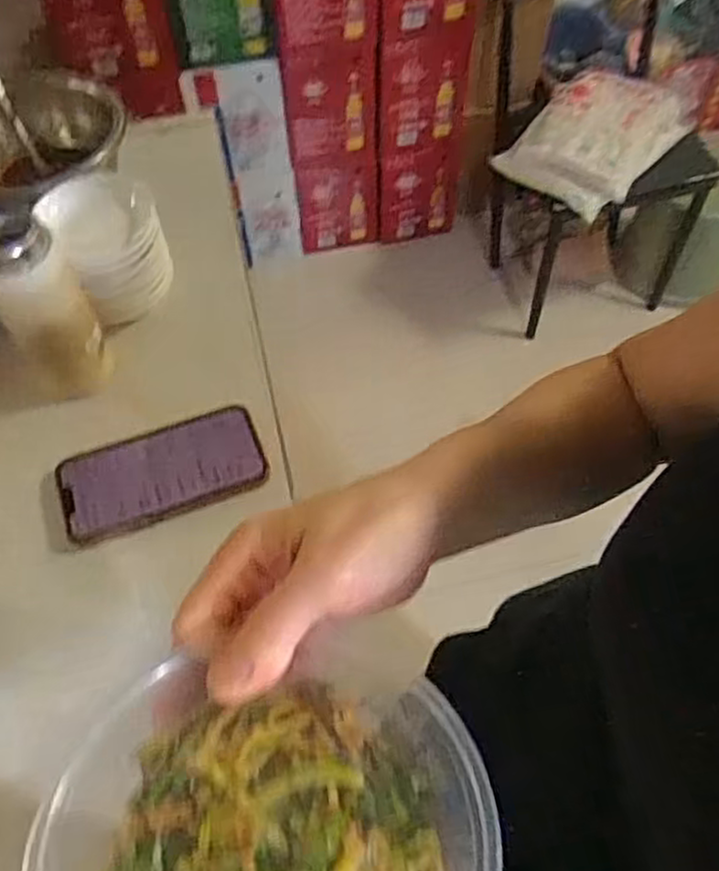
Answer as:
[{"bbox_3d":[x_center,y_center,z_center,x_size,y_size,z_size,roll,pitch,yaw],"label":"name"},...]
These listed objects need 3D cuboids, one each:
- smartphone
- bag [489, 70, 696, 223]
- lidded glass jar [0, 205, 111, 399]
[{"bbox_3d":[-0.145,0.025,0.536,0.145,0.009,0.076,-19,58,-11],"label":"smartphone"},{"bbox_3d":[0.500,-0.639,1.541,0.273,0.089,0.368,35,64,22],"label":"bag"},{"bbox_3d":[-0.232,-0.092,0.534,0.060,0.145,0.055,-1,56,1],"label":"lidded glass jar"}]

